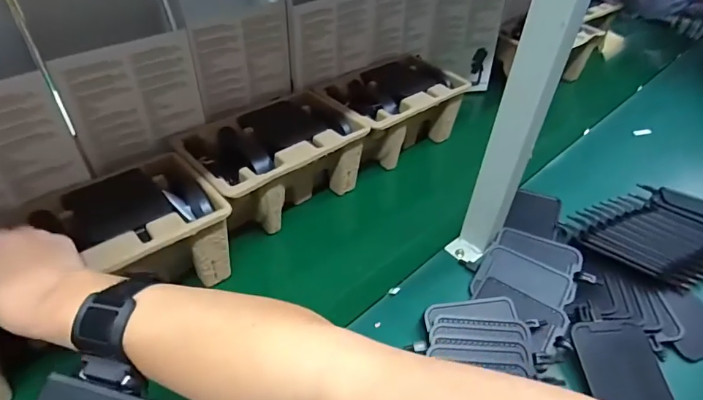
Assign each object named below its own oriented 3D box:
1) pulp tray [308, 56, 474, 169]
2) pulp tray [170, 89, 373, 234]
[{"bbox_3d":[0.060,-0.149,0.718,0.223,0.108,0.155,-30,57,-27],"label":"pulp tray"},{"bbox_3d":[-0.101,-0.054,0.595,0.219,0.112,0.136,-31,57,-28],"label":"pulp tray"}]

